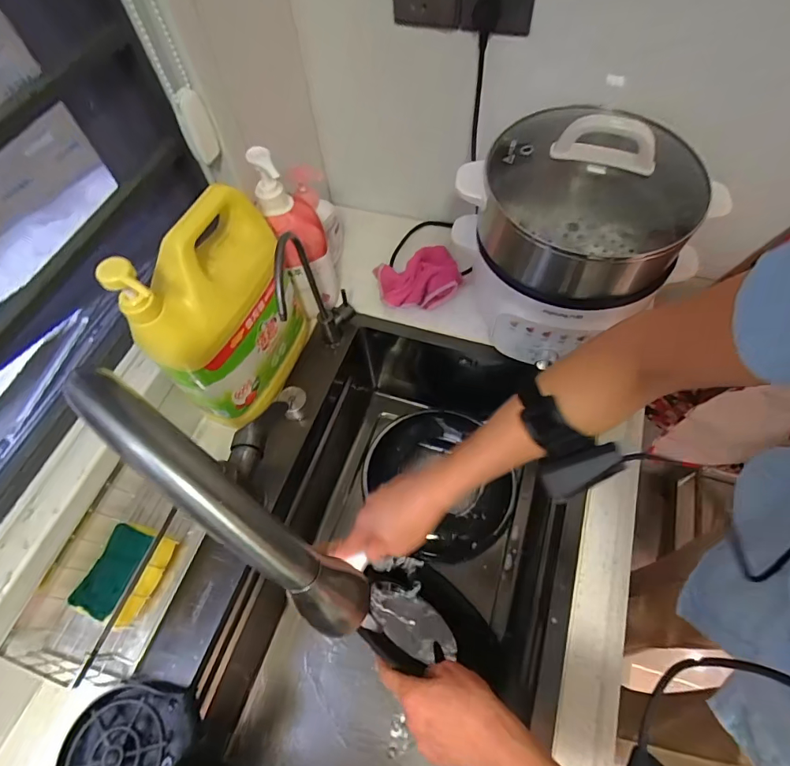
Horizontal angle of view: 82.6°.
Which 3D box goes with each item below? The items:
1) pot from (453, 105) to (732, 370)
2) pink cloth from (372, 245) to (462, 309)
[{"bbox_3d":[0.218,-0.193,0.580,0.222,0.251,0.250,-36,64,-16],"label":"pot"},{"bbox_3d":[0.041,-0.178,0.750,0.137,0.051,0.115,-17,60,-6],"label":"pink cloth"}]

